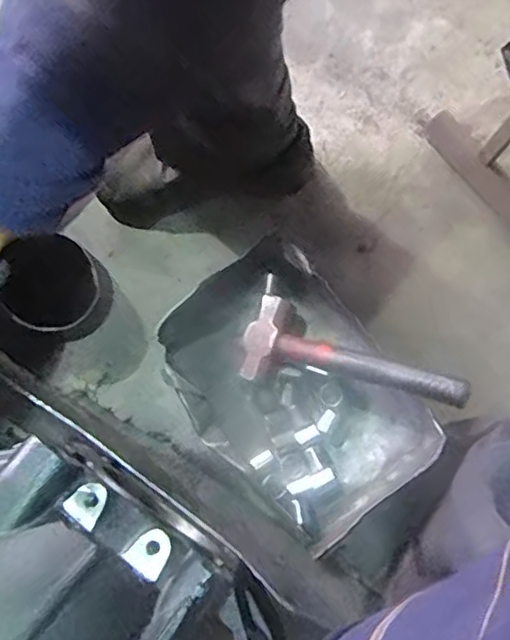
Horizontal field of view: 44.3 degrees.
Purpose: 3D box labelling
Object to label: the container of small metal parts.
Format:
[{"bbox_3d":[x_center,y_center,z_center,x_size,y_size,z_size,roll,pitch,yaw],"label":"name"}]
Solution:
[{"bbox_3d":[0.045,0.078,0.721,0.224,0.054,0.317,-37,79,-5],"label":"container of small metal parts"}]

